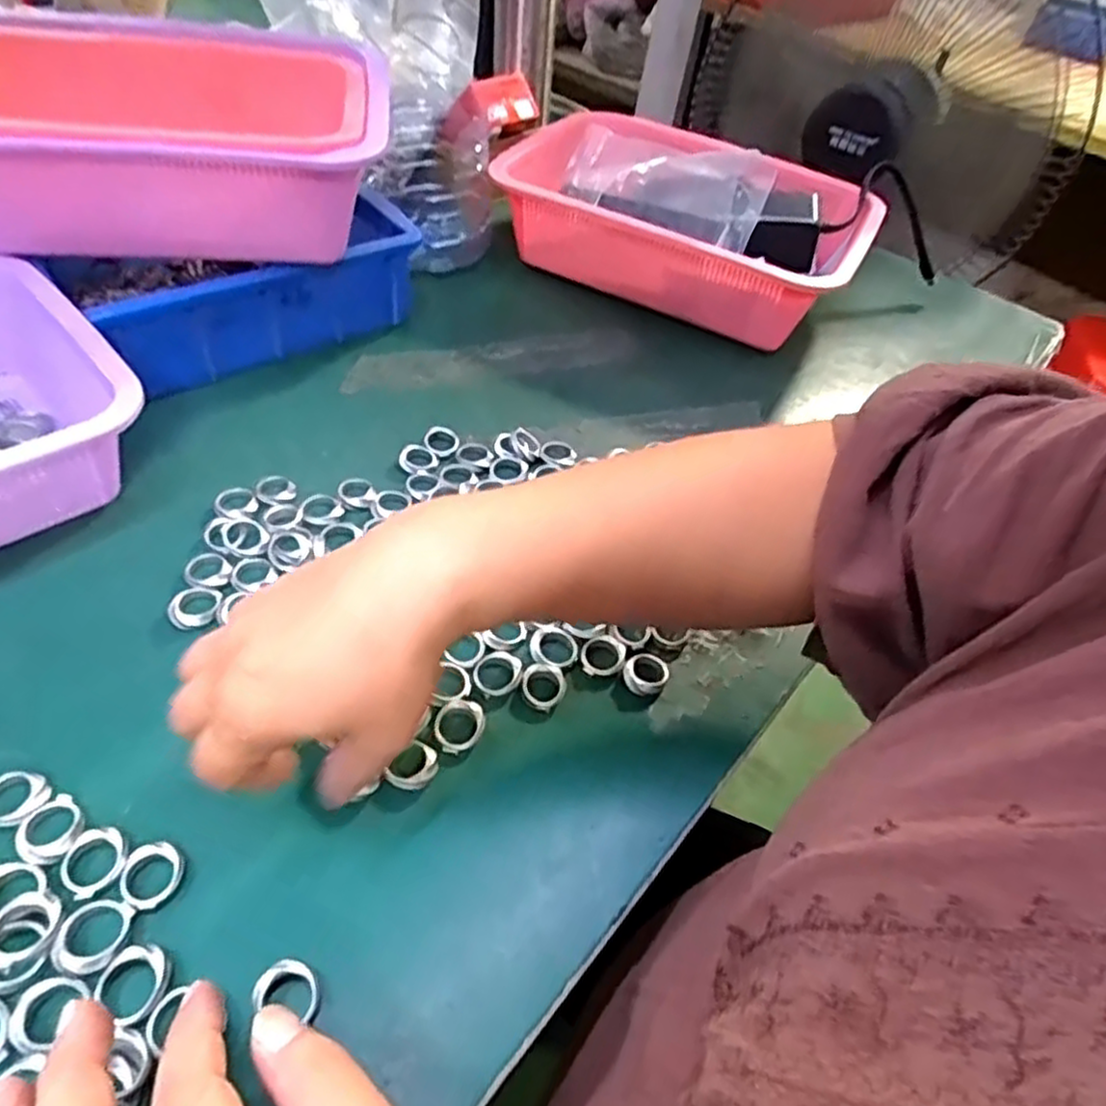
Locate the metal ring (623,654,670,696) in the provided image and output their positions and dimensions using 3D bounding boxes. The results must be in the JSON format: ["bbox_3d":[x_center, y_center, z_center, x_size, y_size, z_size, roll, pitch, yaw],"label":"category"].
[{"bbox_3d":[0.047,0.062,0.375,0.022,0.008,0.023,5,47,-6],"label":"metal ring"}]

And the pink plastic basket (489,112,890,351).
[{"bbox_3d":[0.113,-0.285,0.639,0.281,0.101,0.203,26,48,14],"label":"pink plastic basket"}]

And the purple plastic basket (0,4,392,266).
[{"bbox_3d":[-0.263,-0.267,0.476,0.299,0.079,0.207,-1,48,-11],"label":"purple plastic basket"}]

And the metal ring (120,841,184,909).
[{"bbox_3d":[-0.155,0.124,0.285,0.022,0.006,0.023,5,47,-6],"label":"metal ring"}]

